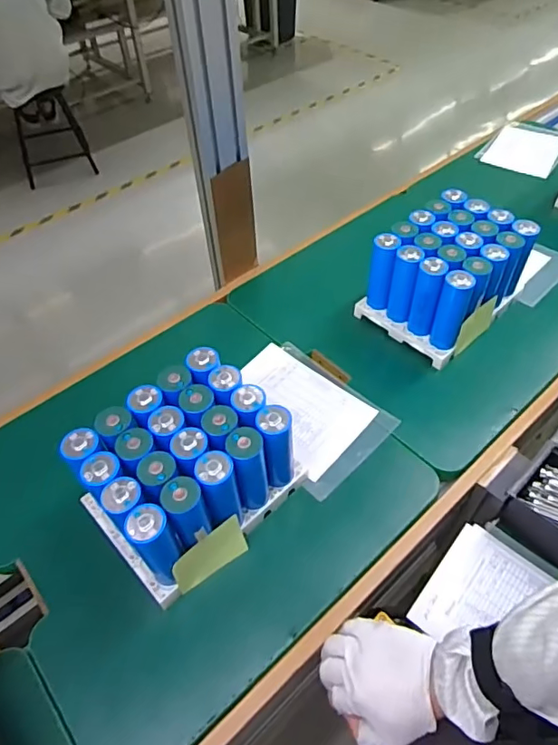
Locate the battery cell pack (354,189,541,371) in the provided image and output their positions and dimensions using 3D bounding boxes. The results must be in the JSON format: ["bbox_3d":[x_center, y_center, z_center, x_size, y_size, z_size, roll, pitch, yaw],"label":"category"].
[{"bbox_3d":[0.266,-0.152,0.803,0.217,0.151,0.172,-34,56,-24],"label":"battery cell pack"}]

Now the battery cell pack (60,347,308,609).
[{"bbox_3d":[-0.106,0.119,0.598,0.220,0.154,0.175,-38,58,-26],"label":"battery cell pack"}]

